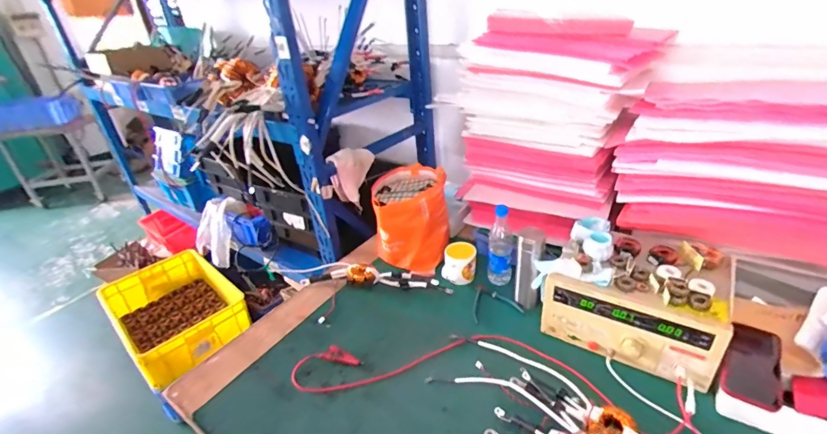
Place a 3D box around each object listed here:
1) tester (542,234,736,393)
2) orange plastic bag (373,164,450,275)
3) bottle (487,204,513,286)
[{"bbox_3d":[0.502,0.161,0.863,0.309,0.166,0.308,18,37,34],"label":"tester"},{"bbox_3d":[-0.005,0.007,1.165,0.219,0.232,0.231,-6,30,-1],"label":"orange plastic bag"},{"bbox_3d":[0.230,0.073,1.023,0.062,0.236,0.068,2,31,12],"label":"bottle"}]

